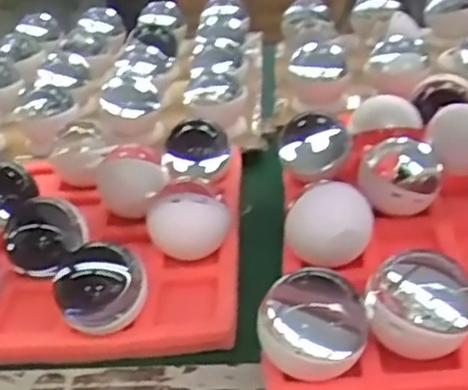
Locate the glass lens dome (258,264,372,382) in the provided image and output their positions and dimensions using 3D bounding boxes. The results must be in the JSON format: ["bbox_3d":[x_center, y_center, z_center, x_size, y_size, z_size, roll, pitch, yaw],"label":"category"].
[{"bbox_3d":[0.055,0.094,0.494,0.075,0.083,0.065,-4,31,4],"label":"glass lens dome"}]

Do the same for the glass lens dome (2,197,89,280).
[{"bbox_3d":[-0.171,0.041,0.652,0.071,0.061,0.059,-1,31,10],"label":"glass lens dome"}]

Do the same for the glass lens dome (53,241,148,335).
[{"bbox_3d":[-0.111,0.076,0.578,0.076,0.071,0.062,-15,32,-13],"label":"glass lens dome"}]

